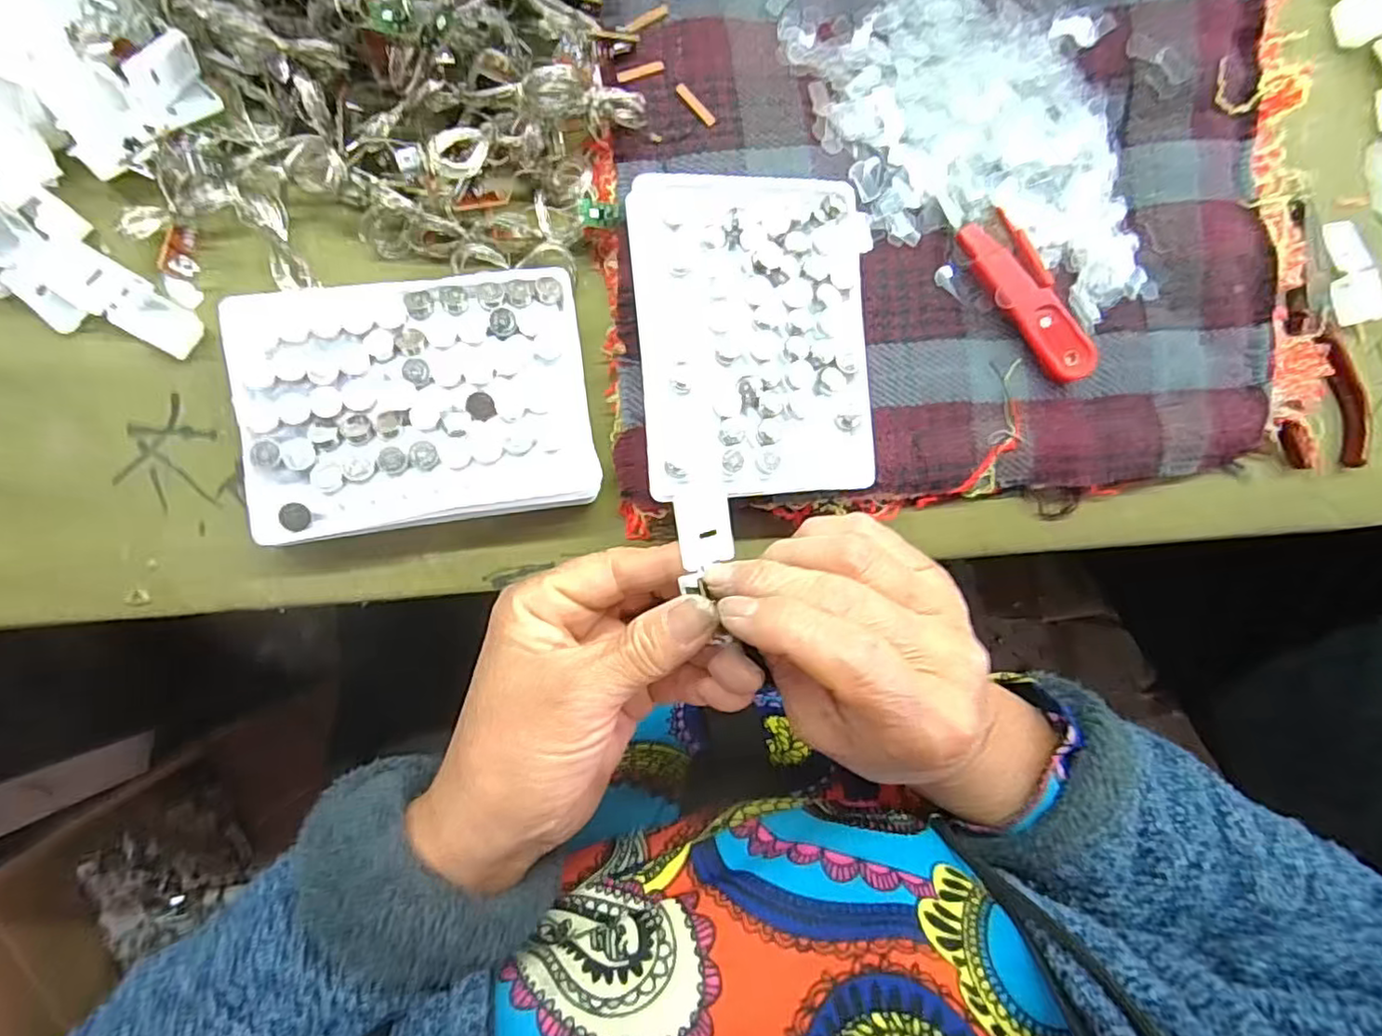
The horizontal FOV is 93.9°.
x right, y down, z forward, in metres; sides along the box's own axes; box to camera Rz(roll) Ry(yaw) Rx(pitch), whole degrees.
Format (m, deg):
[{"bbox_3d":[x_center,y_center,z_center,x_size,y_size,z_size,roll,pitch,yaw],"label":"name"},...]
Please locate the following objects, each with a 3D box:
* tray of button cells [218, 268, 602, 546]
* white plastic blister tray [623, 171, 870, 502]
[{"bbox_3d":[-0.106,-0.045,0.255,0.126,0.024,0.095,-9,90,-8],"label":"tray of button cells"},{"bbox_3d":[0.026,-0.076,0.271,0.095,0.023,0.131,-4,89,-8],"label":"white plastic blister tray"}]

